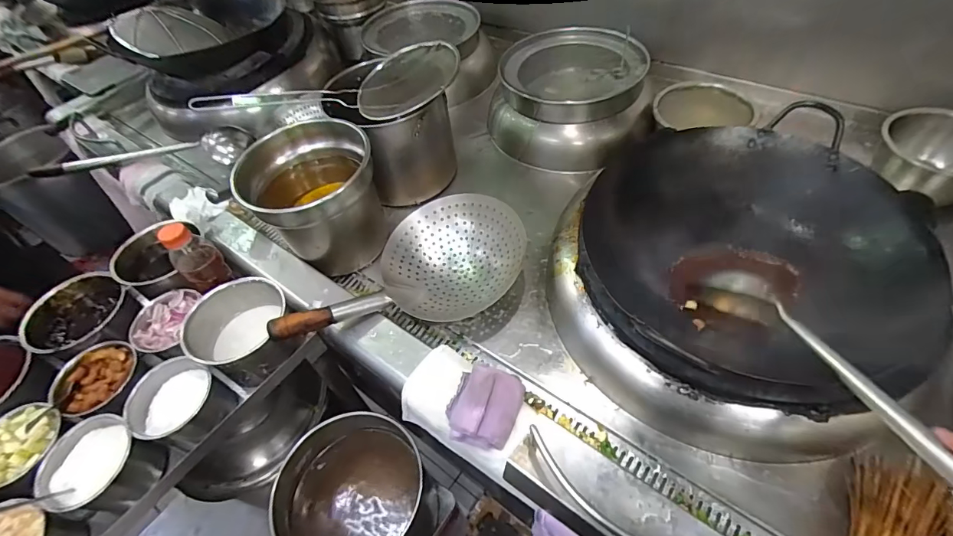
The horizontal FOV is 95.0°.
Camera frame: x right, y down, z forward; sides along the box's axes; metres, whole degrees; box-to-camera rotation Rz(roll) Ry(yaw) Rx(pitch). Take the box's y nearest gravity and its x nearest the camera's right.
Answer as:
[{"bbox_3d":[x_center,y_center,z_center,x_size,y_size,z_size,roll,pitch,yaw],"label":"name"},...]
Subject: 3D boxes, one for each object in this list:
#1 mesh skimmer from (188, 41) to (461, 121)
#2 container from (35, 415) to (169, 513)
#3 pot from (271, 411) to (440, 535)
[{"bbox_3d":[-0.281,-0.355,0.853,0.489,0.065,0.176,-4,52,3],"label":"mesh skimmer"},{"bbox_3d":[-0.534,0.287,0.626,0.117,0.085,0.118,15,55,17],"label":"container"},{"bbox_3d":[-0.230,0.452,0.854,0.249,0.205,0.270,-3,52,4],"label":"pot"}]

